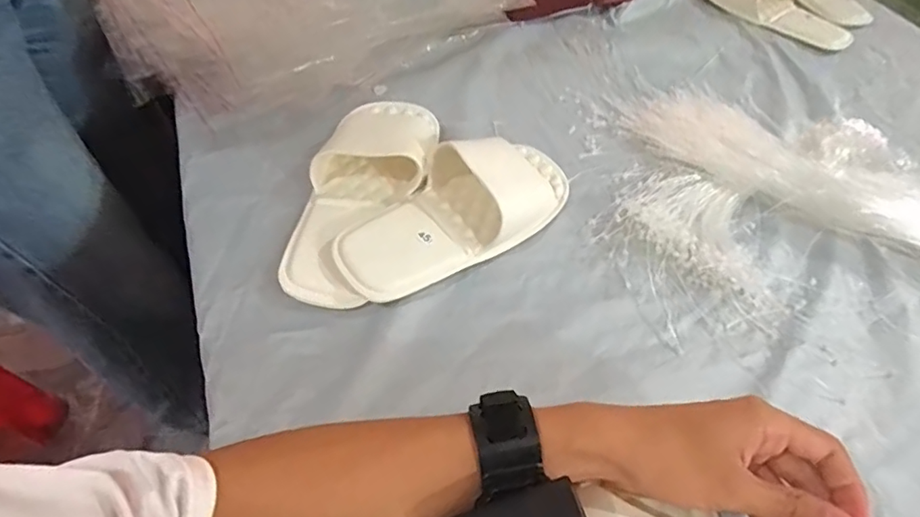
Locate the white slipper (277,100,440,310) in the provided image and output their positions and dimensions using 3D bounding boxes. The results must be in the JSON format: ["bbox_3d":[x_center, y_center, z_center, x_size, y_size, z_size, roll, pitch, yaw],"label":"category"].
[{"bbox_3d":[-0.084,-0.071,0.469,0.102,0.048,0.243,13,55,5],"label":"white slipper"}]

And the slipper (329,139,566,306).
[{"bbox_3d":[0.002,-0.045,0.453,0.226,0.047,0.094,-28,61,-22],"label":"slipper"}]

